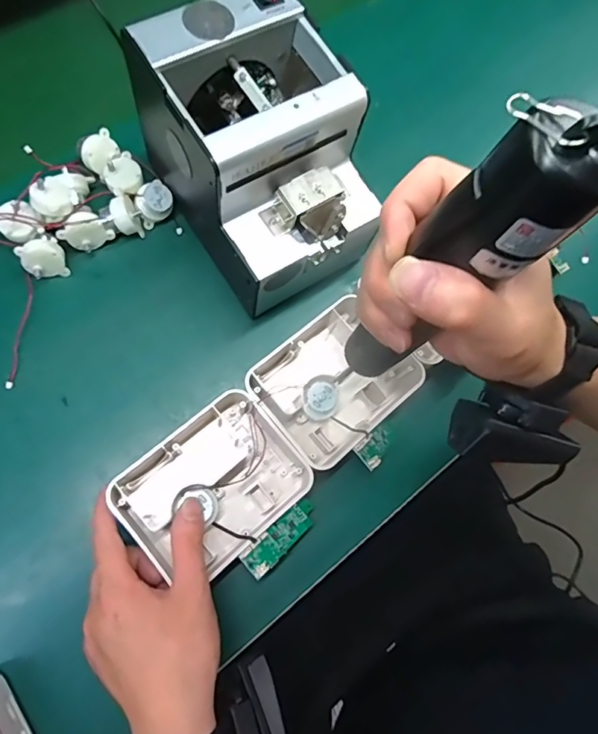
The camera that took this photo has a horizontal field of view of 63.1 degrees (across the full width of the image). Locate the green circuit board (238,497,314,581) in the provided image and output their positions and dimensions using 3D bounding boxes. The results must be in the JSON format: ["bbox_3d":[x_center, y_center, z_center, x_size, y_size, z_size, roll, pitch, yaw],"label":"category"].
[{"bbox_3d":[-0.013,0.126,0.366,0.069,0.007,0.022,-35,85,-37],"label":"green circuit board"}]

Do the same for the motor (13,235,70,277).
[{"bbox_3d":[-0.216,-0.094,0.411,0.033,0.037,0.023,-13,57,-15],"label":"motor"}]

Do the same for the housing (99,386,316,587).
[{"bbox_3d":[-0.063,0.091,0.374,0.126,0.048,0.099,-41,77,-15],"label":"housing"}]

